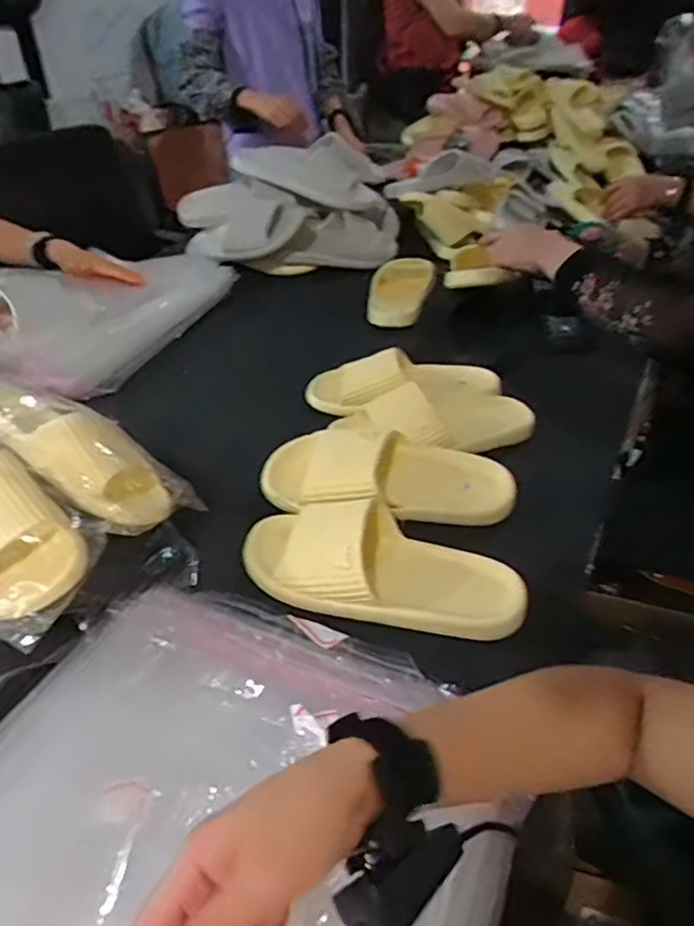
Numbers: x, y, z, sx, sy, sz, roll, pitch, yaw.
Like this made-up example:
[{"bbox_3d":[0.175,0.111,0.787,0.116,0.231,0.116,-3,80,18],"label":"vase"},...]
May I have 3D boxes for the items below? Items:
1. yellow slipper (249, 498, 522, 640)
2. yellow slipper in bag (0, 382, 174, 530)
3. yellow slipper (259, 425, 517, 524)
[{"bbox_3d":[0.031,0.083,0.581,0.255,0.067,0.097,11,39,12],"label":"yellow slipper"},{"bbox_3d":[-0.270,-0.025,0.593,0.247,0.070,0.091,30,45,14],"label":"yellow slipper in bag"},{"bbox_3d":[0.046,0.009,0.680,0.263,0.061,0.100,-1,38,-2],"label":"yellow slipper"}]

